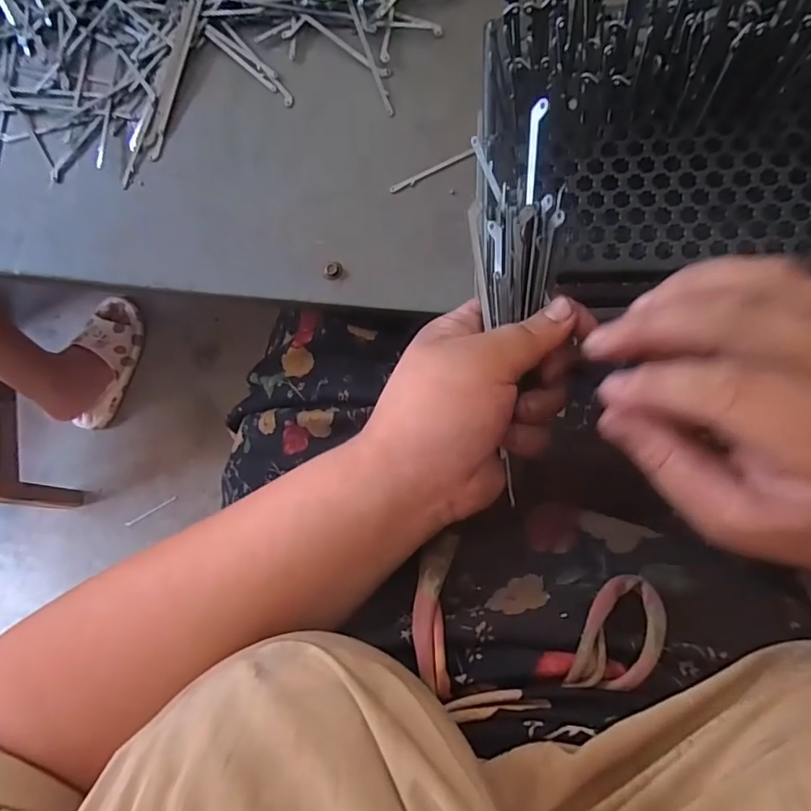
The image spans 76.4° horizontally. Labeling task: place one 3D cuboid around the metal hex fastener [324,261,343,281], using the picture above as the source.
[{"bbox_3d":[-0.052,-0.096,0.368,0.012,0.004,0.014,22,90,9],"label":"metal hex fastener"}]

